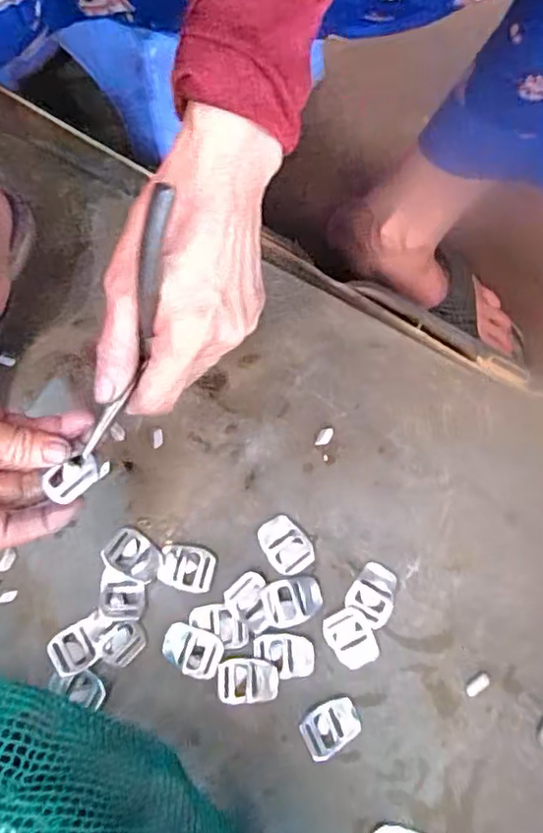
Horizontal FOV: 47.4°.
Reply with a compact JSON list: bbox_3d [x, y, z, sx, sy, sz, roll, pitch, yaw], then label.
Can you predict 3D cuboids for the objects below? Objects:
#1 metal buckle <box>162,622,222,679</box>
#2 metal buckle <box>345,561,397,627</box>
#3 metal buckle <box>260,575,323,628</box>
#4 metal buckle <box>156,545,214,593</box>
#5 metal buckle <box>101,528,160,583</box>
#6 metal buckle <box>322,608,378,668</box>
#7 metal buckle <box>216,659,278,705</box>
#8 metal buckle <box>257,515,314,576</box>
[{"bbox_3d":[-0.052,0.153,0.404,0.038,0.004,0.029,18,78,3],"label":"metal buckle"},{"bbox_3d":[0.069,0.119,0.416,0.030,0.005,0.037,32,79,6],"label":"metal buckle"},{"bbox_3d":[0.014,0.123,0.410,0.038,0.004,0.029,-14,78,-4],"label":"metal buckle"},{"bbox_3d":[-0.057,0.102,0.414,0.036,0.004,0.026,11,77,1],"label":"metal buckle"},{"bbox_3d":[-0.093,0.093,0.415,0.037,0.004,0.028,33,79,6],"label":"metal buckle"},{"bbox_3d":[0.053,0.147,0.407,0.027,0.005,0.039,-30,80,-7],"label":"metal buckle"},{"bbox_3d":[-0.015,0.171,0.400,0.038,0.006,0.028,-2,77,-2],"label":"metal buckle"},{"bbox_3d":[0.009,0.087,0.420,0.029,0.004,0.039,-32,80,-8],"label":"metal buckle"}]

